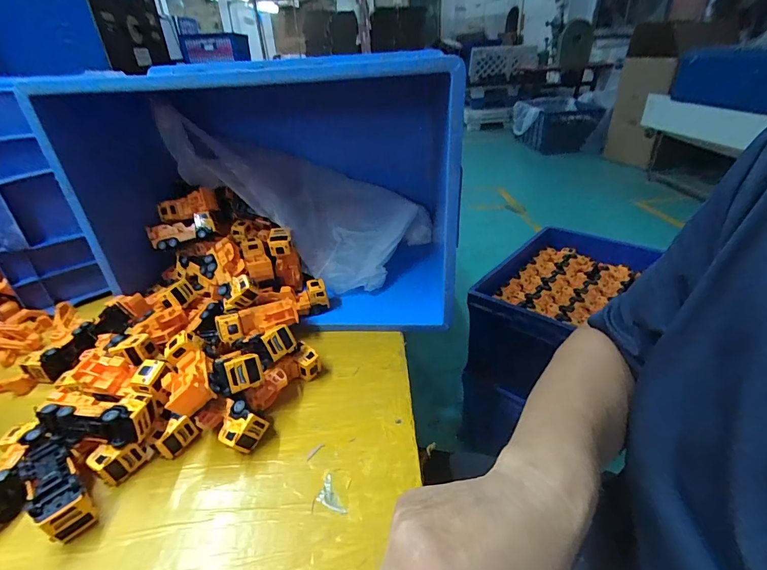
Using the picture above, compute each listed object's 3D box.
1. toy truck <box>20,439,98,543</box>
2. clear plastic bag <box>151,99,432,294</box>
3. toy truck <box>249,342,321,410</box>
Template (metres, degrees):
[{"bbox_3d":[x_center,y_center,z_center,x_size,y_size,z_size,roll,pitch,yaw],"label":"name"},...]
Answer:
[{"bbox_3d":[-0.312,0.193,0.379,0.044,0.043,0.109,-30,40,-35],"label":"toy truck"},{"bbox_3d":[-0.157,-0.151,0.662,0.458,0.132,0.183,26,33,-8],"label":"clear plastic bag"},{"bbox_3d":[-0.122,0.117,0.485,0.035,0.042,0.100,17,38,30],"label":"toy truck"}]

